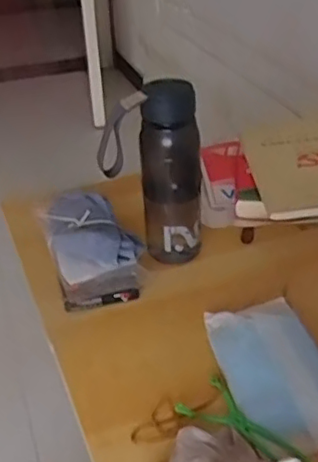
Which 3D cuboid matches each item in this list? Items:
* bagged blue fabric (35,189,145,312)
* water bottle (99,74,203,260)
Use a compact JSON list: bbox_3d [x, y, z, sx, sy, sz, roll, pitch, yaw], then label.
[{"bbox_3d":[-0.090,0.014,0.794,0.110,0.061,0.188,-12,34,-16],"label":"bagged blue fabric"},{"bbox_3d":[-0.008,-0.071,0.771,0.127,0.224,0.064,-4,33,-3],"label":"water bottle"}]

